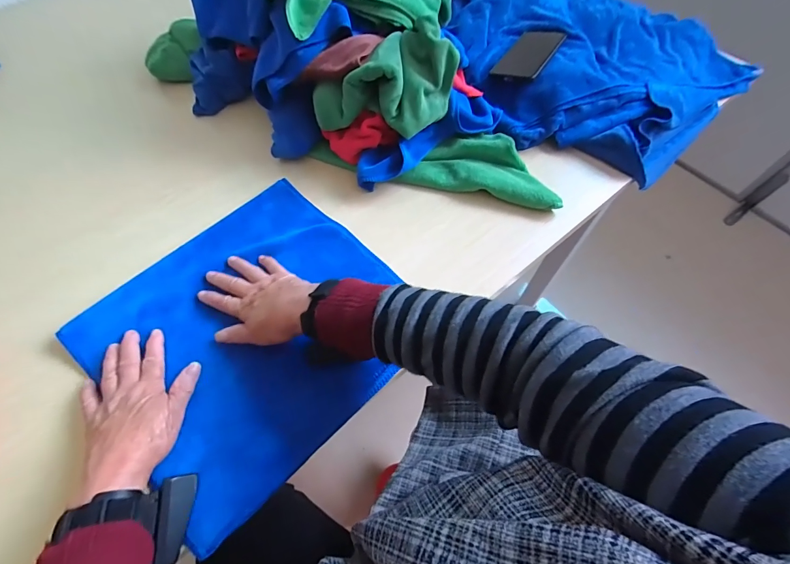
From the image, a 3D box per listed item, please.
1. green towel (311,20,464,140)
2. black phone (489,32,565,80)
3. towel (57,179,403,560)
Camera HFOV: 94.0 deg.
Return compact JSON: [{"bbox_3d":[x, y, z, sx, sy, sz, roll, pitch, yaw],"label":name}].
[{"bbox_3d":[-0.010,-0.264,0.495,0.188,0.085,0.120,-25,65,-12],"label":"green towel"},{"bbox_3d":[0.224,-0.384,0.621,0.076,0.010,0.151,24,65,24],"label":"black phone"},{"bbox_3d":[-0.167,0.048,0.440,0.318,0.021,0.326,41,70,19],"label":"towel"}]

